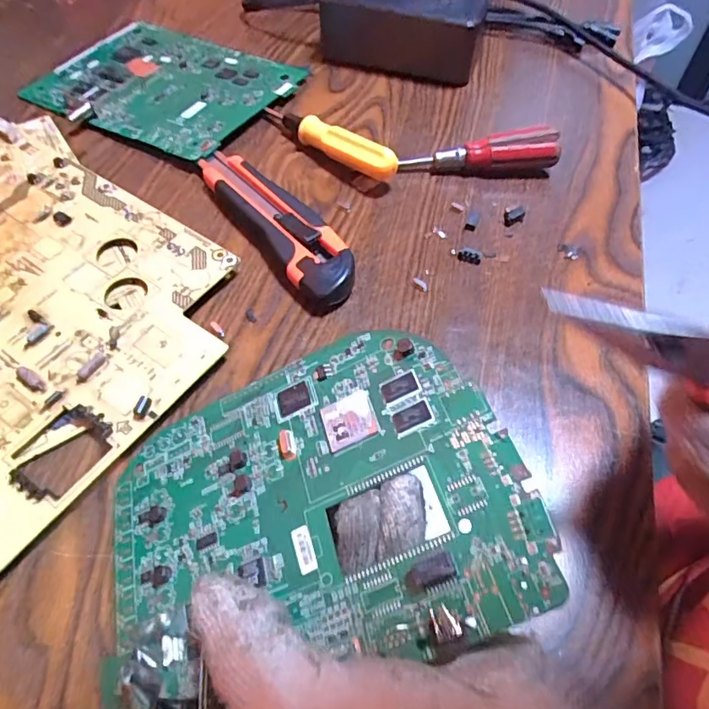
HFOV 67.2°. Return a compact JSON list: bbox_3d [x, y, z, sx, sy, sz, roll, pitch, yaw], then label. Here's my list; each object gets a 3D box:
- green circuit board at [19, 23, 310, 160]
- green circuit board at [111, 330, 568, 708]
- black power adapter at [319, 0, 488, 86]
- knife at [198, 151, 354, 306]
[{"bbox_3d":[-0.159,-0.224,0.437,0.197,0.010,0.144,24,57,13],"label":"green circuit board"},{"bbox_3d":[-0.023,0.054,0.187,0.153,0.010,0.116,-27,54,8],"label":"green circuit board"},{"bbox_3d":[0.040,-0.277,0.456,0.133,0.058,0.073,19,56,10],"label":"black power adapter"},{"bbox_3d":[-0.050,-0.087,0.334,0.036,0.019,0.151,-29,61,-21],"label":"knife"}]

